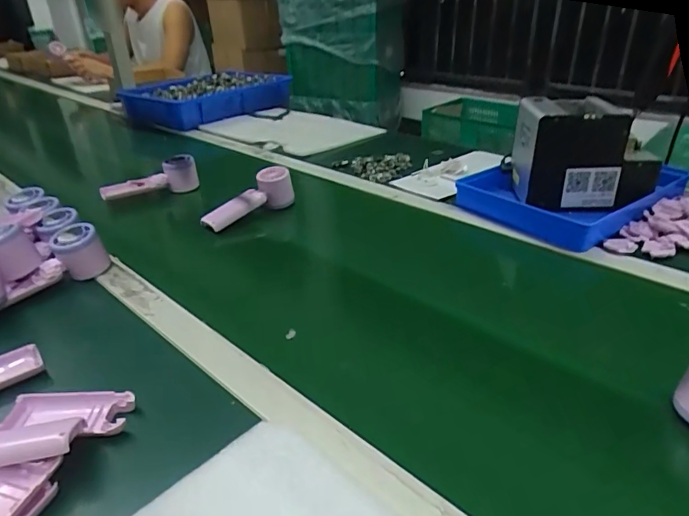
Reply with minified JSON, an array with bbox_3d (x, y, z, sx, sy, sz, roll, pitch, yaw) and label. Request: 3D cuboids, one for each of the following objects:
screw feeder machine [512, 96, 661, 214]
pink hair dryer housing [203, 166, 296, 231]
[{"bbox_3d":[0.366,-0.163,0.761,0.171,0.139,0.140,0,30,2],"label":"screw feeder machine"},{"bbox_3d":[-0.158,-0.097,0.791,0.155,0.068,0.052,-17,33,-26],"label":"pink hair dryer housing"}]

